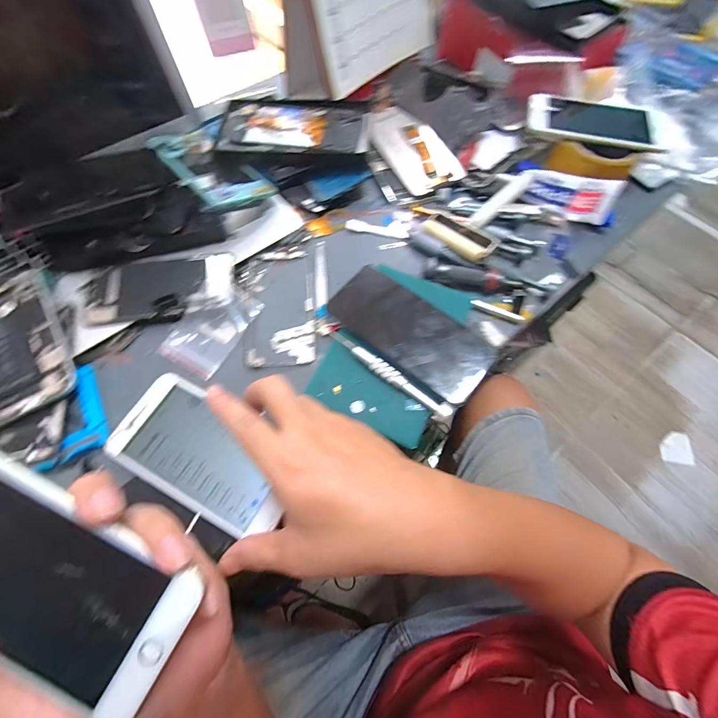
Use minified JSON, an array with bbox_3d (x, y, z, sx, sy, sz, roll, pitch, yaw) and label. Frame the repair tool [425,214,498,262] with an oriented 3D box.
[{"bbox_3d":[0.107,-0.133,0.365,0.027,0.013,0.085,-35,58,-14],"label":"repair tool"}]

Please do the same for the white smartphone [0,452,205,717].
[{"bbox_3d":[-0.157,0.104,0.162,0.150,0.005,0.074,31,83,1],"label":"white smartphone"}]

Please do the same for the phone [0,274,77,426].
[{"bbox_3d":[-0.320,-0.018,0.313,0.077,0.009,0.152,-30,69,-12],"label":"phone"}]

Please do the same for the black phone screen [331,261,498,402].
[{"bbox_3d":[0.047,-0.028,0.315,0.153,0.006,0.067,38,76,16],"label":"black phone screen"}]

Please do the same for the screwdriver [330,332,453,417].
[{"bbox_3d":[0.025,0.012,0.298,0.124,0.005,0.012,34,70,14],"label":"screwdriver"}]

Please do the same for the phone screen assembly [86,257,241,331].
[{"bbox_3d":[-0.217,-0.071,0.341,0.116,0.004,0.061,-11,66,-5],"label":"phone screen assembly"}]

